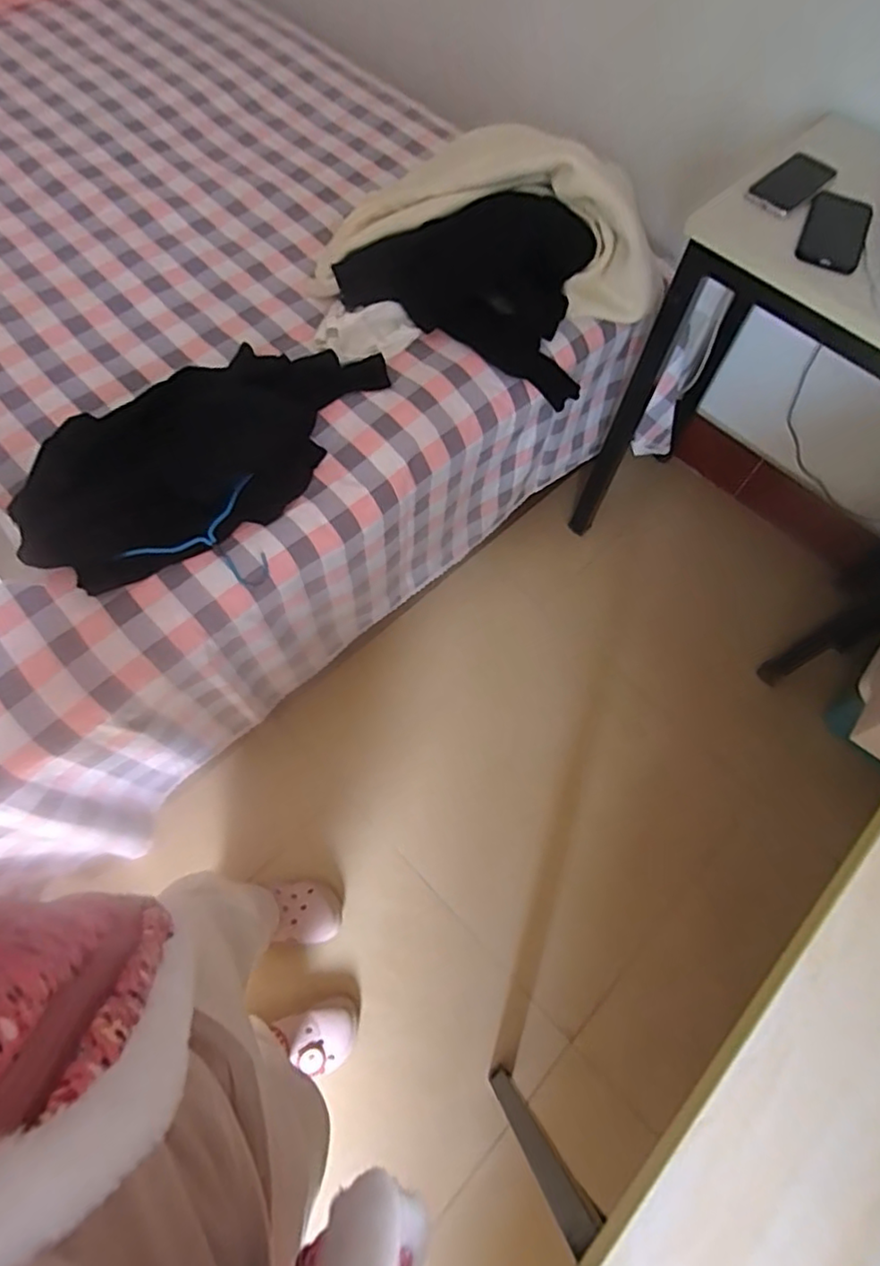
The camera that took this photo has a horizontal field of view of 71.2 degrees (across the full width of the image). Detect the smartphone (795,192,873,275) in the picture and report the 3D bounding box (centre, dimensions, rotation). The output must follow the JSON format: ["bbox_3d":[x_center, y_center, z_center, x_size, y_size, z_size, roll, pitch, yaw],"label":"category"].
[{"bbox_3d":[0.526,-0.535,0.818,0.080,0.012,0.145,25,64,2],"label":"smartphone"}]

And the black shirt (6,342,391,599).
[{"bbox_3d":[-0.327,-0.270,0.871,0.272,0.075,0.536,30,68,11],"label":"black shirt"}]

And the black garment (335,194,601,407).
[{"bbox_3d":[0.063,-0.582,1.010,0.423,0.199,0.211,21,64,0],"label":"black garment"}]

